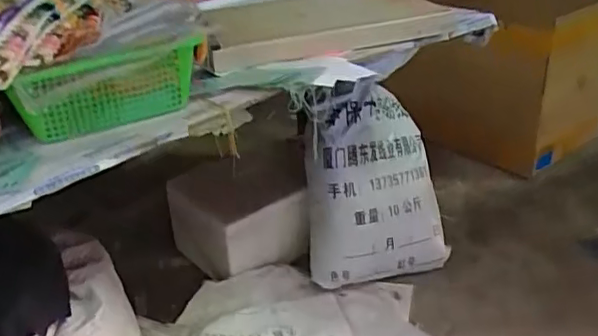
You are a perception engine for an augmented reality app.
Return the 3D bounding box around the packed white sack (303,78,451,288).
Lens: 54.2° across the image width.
[{"bbox_3d":[0.170,0.040,1.520,0.372,0.518,0.191,-17,6,-24],"label":"packed white sack"}]

